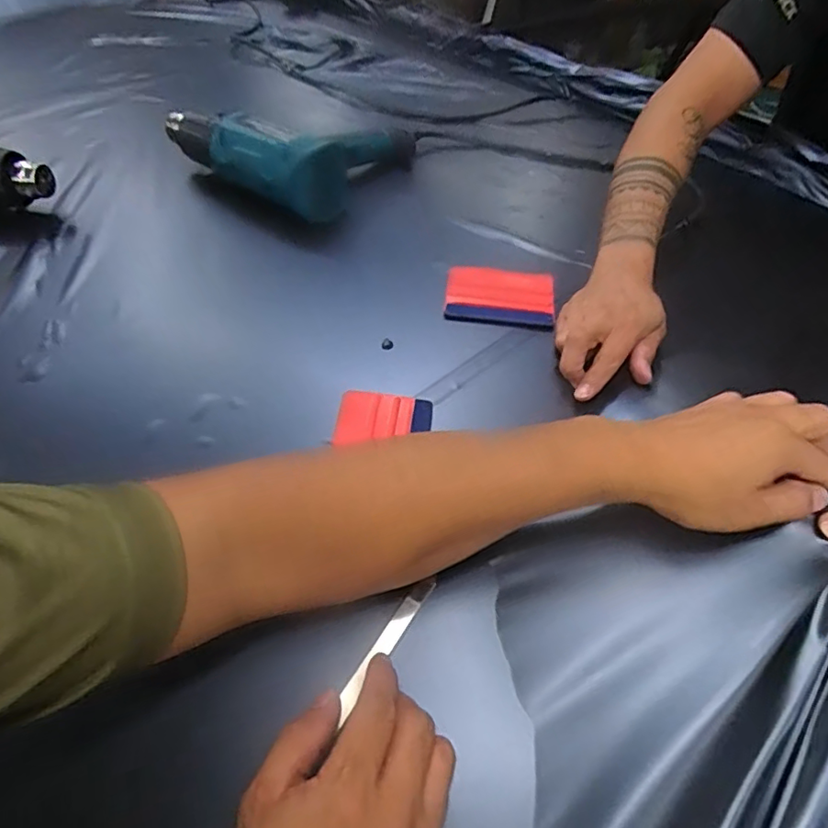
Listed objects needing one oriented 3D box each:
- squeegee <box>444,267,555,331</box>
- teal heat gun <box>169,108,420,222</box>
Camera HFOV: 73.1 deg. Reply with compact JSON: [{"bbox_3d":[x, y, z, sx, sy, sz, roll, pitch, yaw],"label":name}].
[{"bbox_3d":[0.082,-0.113,0.525,0.098,0.014,0.078,7,48,7],"label":"squeegee"},{"bbox_3d":[-0.139,-0.323,0.655,0.257,0.082,0.179,28,54,24],"label":"teal heat gun"}]

